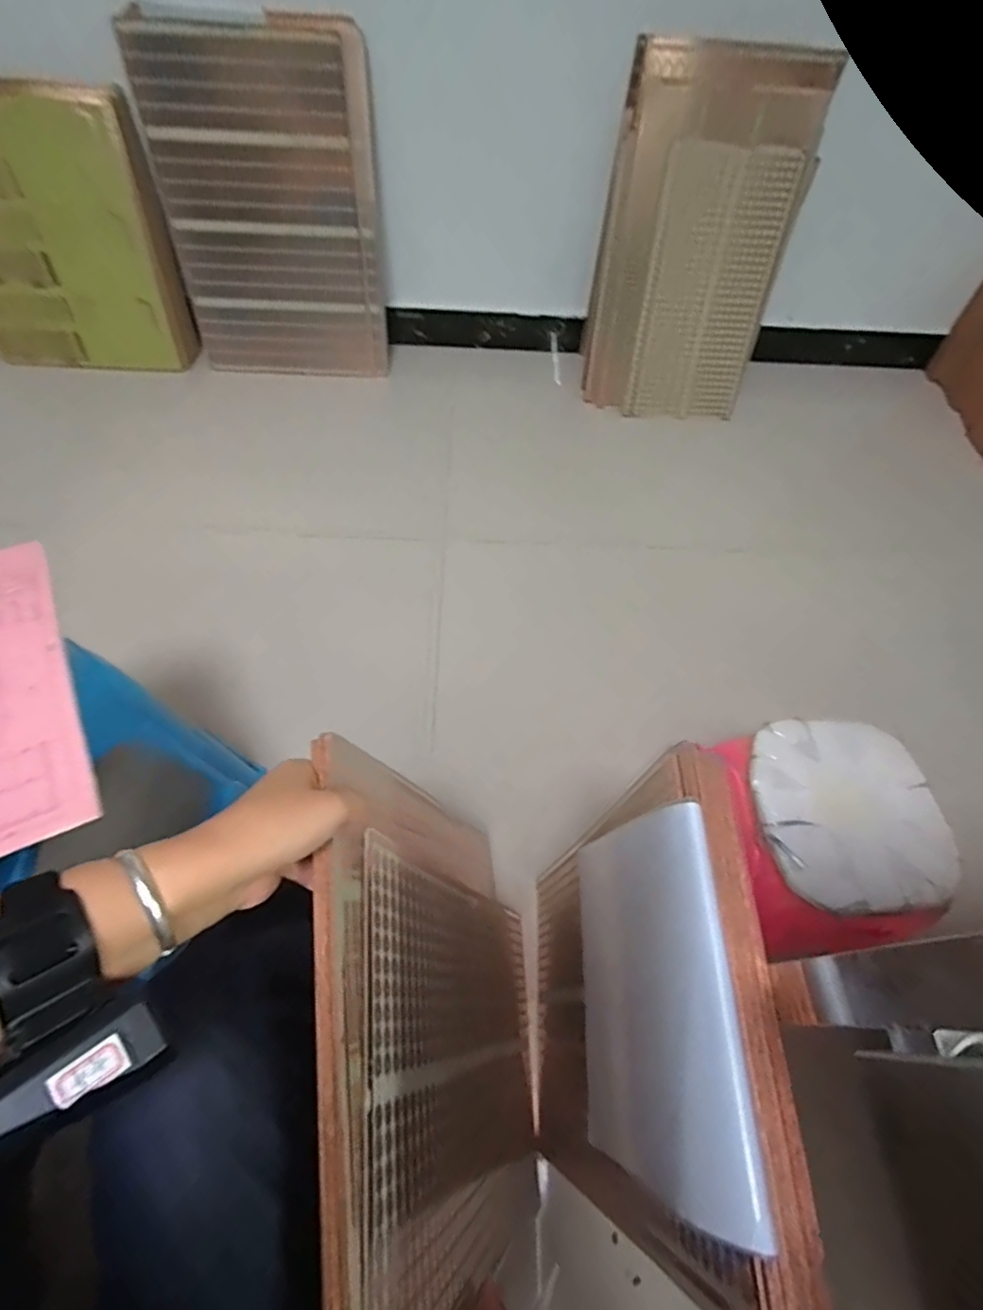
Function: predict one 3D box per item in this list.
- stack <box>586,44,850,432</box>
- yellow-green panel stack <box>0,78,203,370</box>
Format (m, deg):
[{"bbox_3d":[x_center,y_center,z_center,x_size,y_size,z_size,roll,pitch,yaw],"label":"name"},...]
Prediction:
[{"bbox_3d":[0.424,-0.876,1.253,0.391,0.640,0.157,7,45,0],"label":"stack"},{"bbox_3d":[-0.967,-0.930,1.285,0.478,0.509,0.110,-9,51,-10],"label":"yellow-green panel stack"}]

